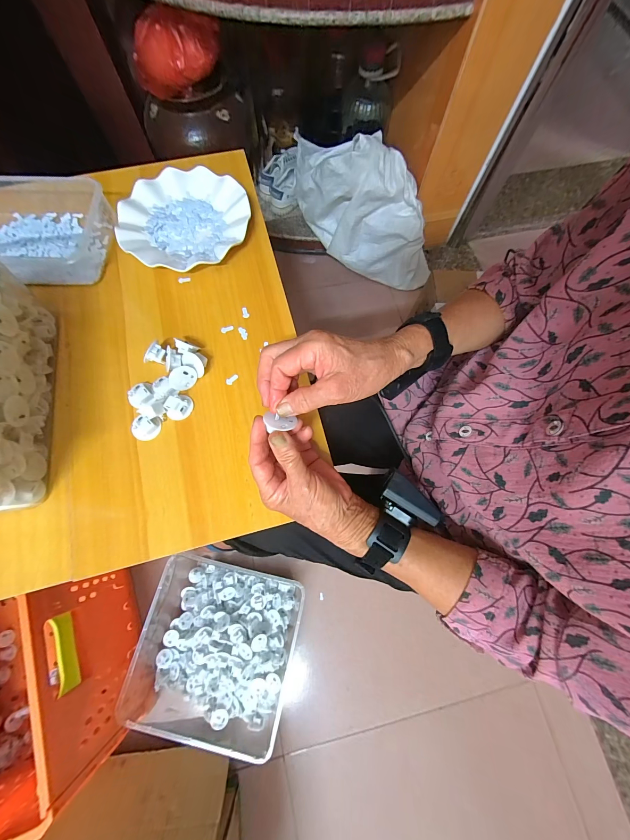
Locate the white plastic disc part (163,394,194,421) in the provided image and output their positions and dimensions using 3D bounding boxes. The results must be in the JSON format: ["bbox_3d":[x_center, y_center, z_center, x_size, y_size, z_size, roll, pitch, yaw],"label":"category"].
[{"bbox_3d":[-0.165,-0.016,0.366,0.027,0.014,0.033,36,76,9],"label":"white plastic disc part"}]

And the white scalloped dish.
[{"bbox_3d":[-0.188,-0.293,0.446,0.178,0.022,0.179,0,73,-1],"label":"white scalloped dish"}]

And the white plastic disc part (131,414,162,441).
[{"bbox_3d":[-0.202,0.010,0.363,0.031,0.010,0.031,-4,106,-14],"label":"white plastic disc part"}]

